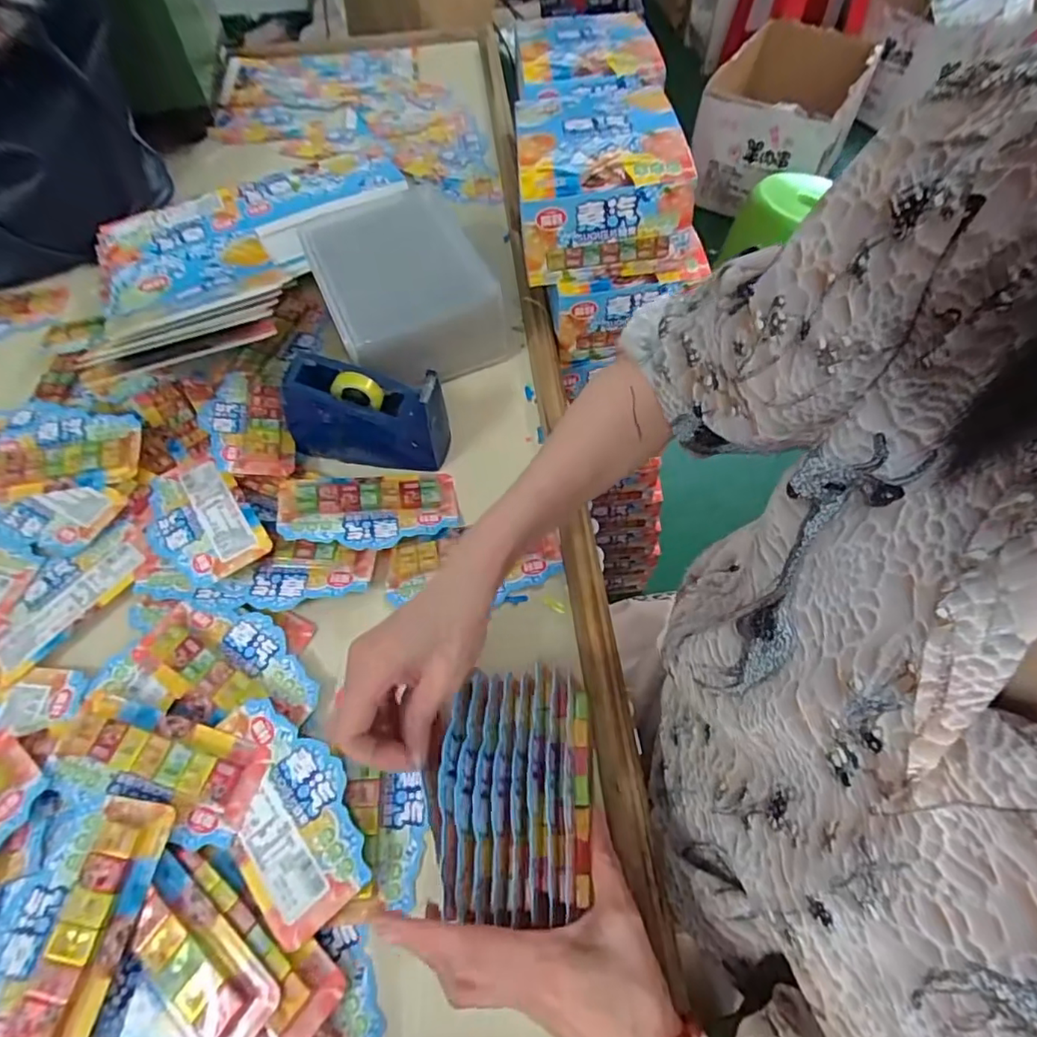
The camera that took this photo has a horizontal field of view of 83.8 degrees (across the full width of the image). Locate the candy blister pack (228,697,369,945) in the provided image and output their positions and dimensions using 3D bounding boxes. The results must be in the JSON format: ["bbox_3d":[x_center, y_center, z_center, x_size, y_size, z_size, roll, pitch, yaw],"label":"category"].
[{"bbox_3d":[-0.149,0.185,0.375,0.071,0.006,0.141,-28,62,-16],"label":"candy blister pack"}]

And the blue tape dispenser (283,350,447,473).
[{"bbox_3d":[-0.134,-0.093,0.509,0.140,0.076,0.054,9,59,6],"label":"blue tape dispenser"}]

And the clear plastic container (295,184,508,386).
[{"bbox_3d":[-0.119,-0.241,0.597,0.158,0.077,0.217,-22,61,-12],"label":"clear plastic container"}]

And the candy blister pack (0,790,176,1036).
[{"bbox_3d":[-0.268,0.241,0.333,0.084,0.019,0.145,7,59,5],"label":"candy blister pack"}]

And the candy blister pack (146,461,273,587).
[{"bbox_3d":[-0.267,0.001,0.482,0.080,0.010,0.140,-33,57,-17],"label":"candy blister pack"}]

